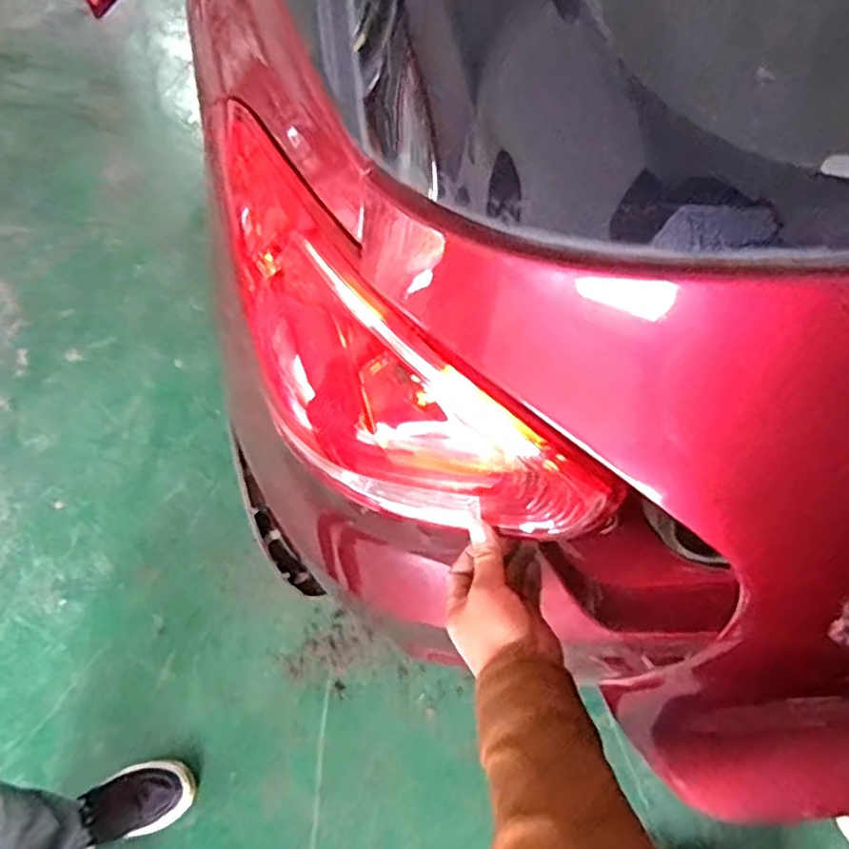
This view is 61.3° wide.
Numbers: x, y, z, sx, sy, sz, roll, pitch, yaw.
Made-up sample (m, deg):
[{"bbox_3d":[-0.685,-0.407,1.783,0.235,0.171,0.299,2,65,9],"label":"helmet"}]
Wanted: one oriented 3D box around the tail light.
[{"bbox_3d":[-0.055,-0.055,0.603,0.152,0.130,0.455,-42,83,-18],"label":"tail light"}]

